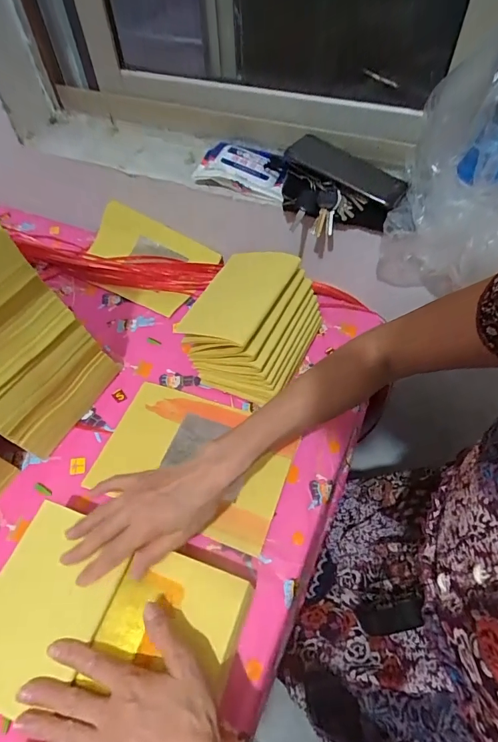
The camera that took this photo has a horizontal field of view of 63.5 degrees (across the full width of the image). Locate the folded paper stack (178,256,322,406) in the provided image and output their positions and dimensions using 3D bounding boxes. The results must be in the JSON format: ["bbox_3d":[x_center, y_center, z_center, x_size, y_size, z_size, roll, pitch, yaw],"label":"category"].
[{"bbox_3d":[0.011,-0.060,0.560,0.139,0.126,0.165,22,58,17],"label":"folded paper stack"}]

